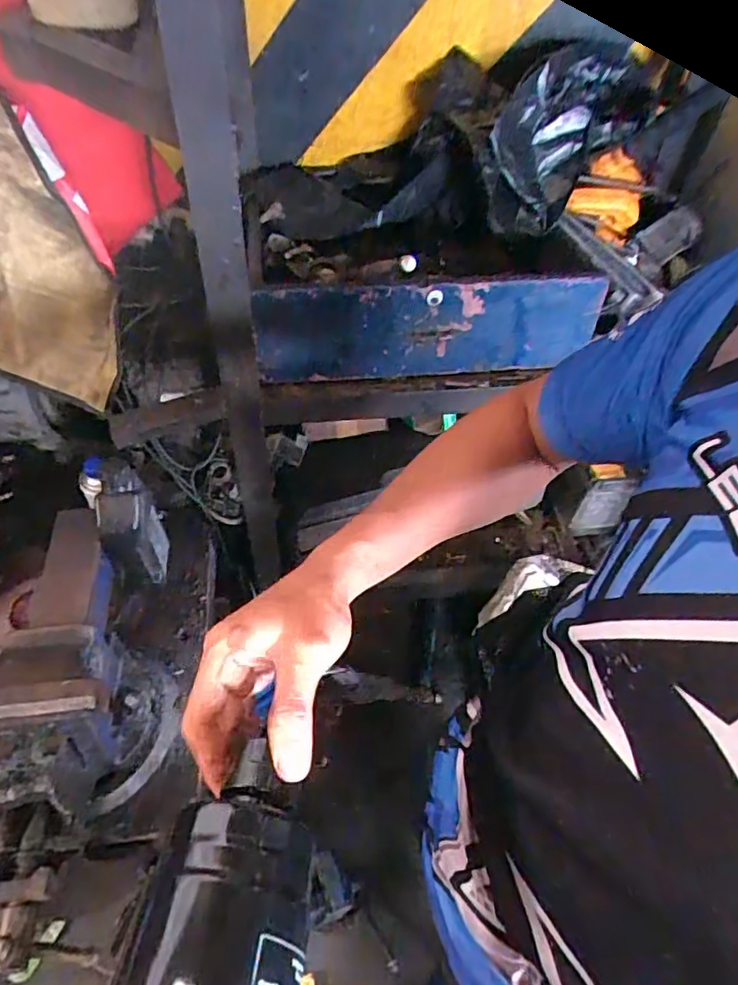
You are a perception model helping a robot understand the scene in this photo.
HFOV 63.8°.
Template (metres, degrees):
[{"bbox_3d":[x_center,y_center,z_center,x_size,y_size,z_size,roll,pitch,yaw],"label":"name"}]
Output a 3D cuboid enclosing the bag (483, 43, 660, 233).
[{"bbox_3d":[0.345,-0.622,1.000,0.180,0.129,0.387,33,82,21],"label":"bag"}]

